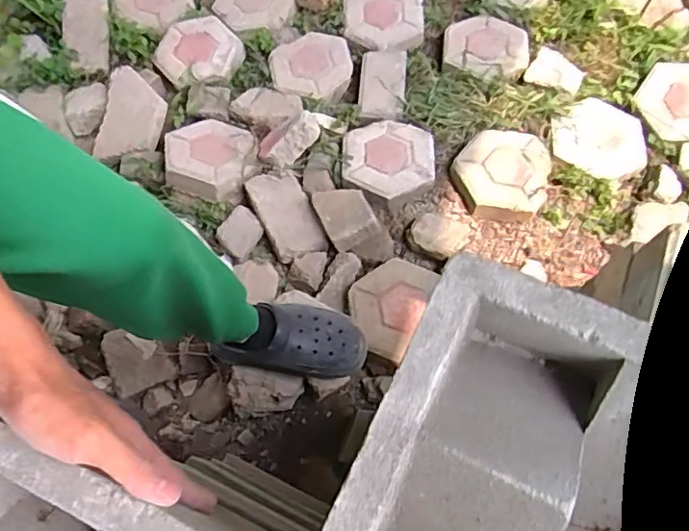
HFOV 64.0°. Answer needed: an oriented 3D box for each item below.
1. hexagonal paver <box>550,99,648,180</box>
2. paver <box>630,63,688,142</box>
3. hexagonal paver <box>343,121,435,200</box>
[{"bbox_3d":[0.559,-0.276,1.205,0.205,0.043,0.201,-38,71,-13],"label":"hexagonal paver"},{"bbox_3d":[0.758,-0.369,1.229,0.202,0.029,0.202,-38,71,-13],"label":"paver"},{"bbox_3d":[0.094,-0.233,1.195,0.189,0.039,0.190,0,67,2],"label":"hexagonal paver"}]

